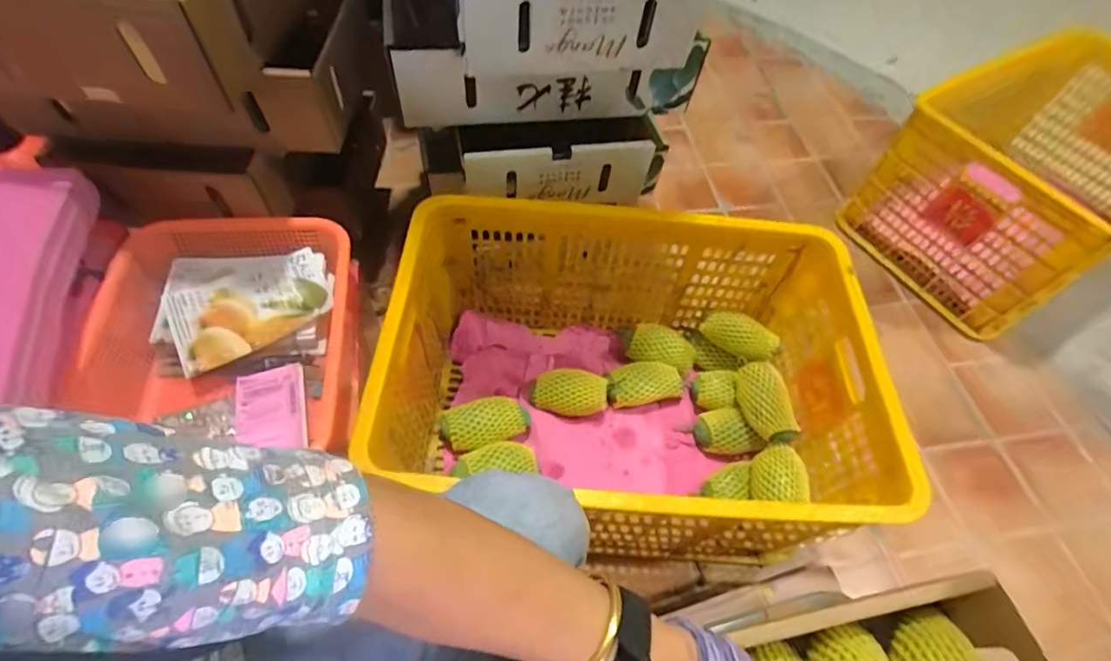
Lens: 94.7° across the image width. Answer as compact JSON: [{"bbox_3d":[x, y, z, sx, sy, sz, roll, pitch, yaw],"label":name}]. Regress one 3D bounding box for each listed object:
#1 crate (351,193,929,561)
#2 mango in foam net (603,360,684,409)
[{"bbox_3d":[0.095,0.083,0.741,0.587,0.319,0.408,4,57,-2],"label":"crate"},{"bbox_3d":[0.148,0.089,0.873,0.123,0.060,0.067,-6,58,-8],"label":"mango in foam net"}]

